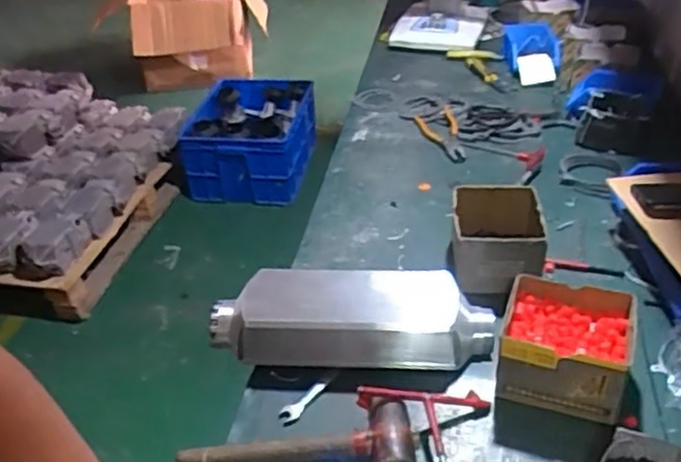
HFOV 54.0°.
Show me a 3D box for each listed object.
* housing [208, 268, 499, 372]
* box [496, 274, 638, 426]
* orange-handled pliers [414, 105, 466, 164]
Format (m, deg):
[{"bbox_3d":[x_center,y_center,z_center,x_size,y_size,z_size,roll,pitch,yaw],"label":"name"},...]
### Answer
[{"bbox_3d":[0.014,0.121,0.930,0.380,0.083,0.136,-2,35,5],"label":"housing"},{"bbox_3d":[0.287,0.145,0.848,0.151,0.096,0.143,10,38,21],"label":"box"},{"bbox_3d":[0.221,-0.204,1.405,0.083,0.016,0.211,-9,35,-5],"label":"orange-handled pliers"}]

